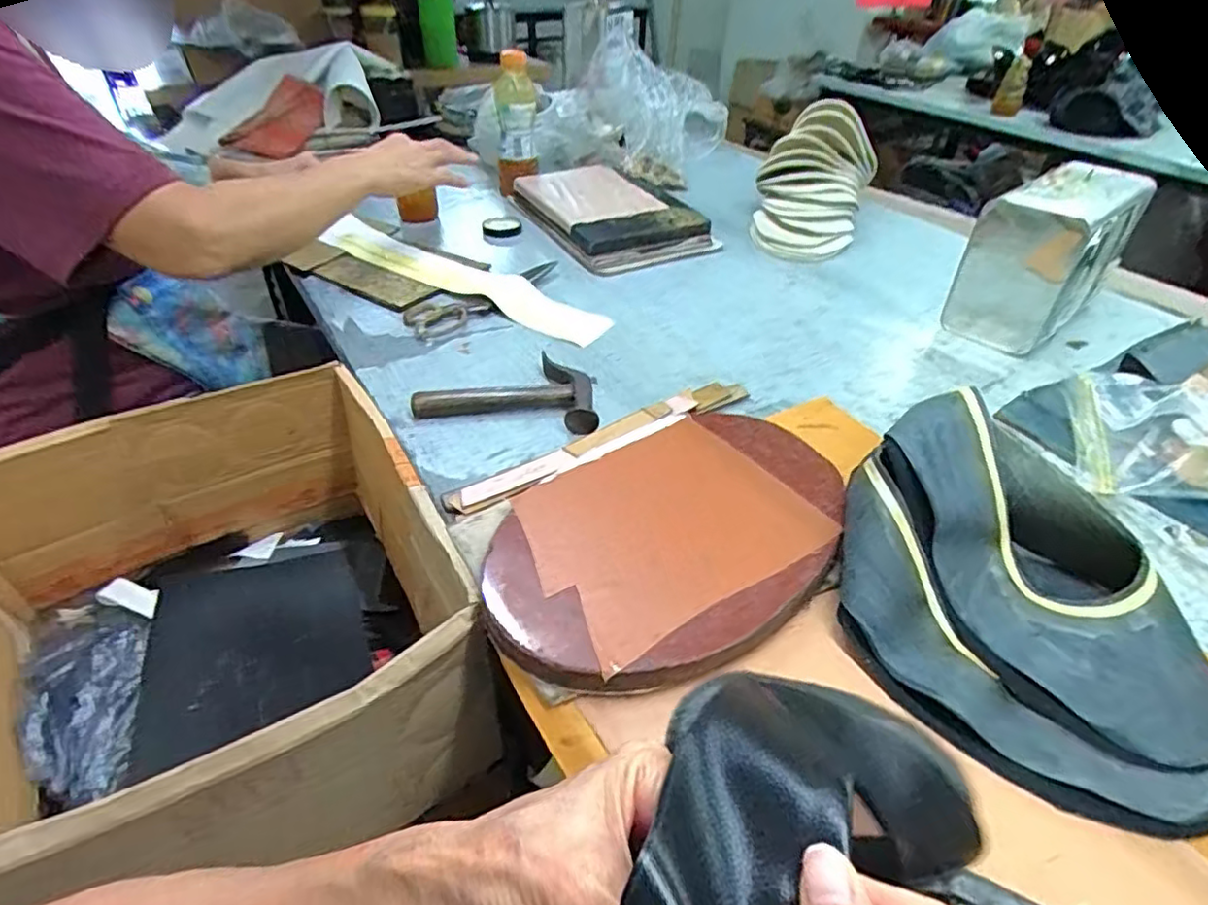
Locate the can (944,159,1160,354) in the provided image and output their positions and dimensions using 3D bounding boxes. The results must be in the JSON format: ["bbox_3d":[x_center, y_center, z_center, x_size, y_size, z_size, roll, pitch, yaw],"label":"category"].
[{"bbox_3d":[0.522,-0.235,0.736,0.195,0.168,0.114,-28,49,-31],"label":"can"}]

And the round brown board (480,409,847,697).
[{"bbox_3d":[0.056,0.060,0.469,0.302,0.031,0.192,-26,48,-30],"label":"round brown board"}]

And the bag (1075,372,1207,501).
[{"bbox_3d":[0.517,-0.016,0.571,0.148,0.044,0.171,18,42,17],"label":"bag"}]

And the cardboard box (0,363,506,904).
[{"bbox_3d":[-0.309,0.134,0.505,0.338,0.199,0.358,-21,46,-25],"label":"cardboard box"}]

